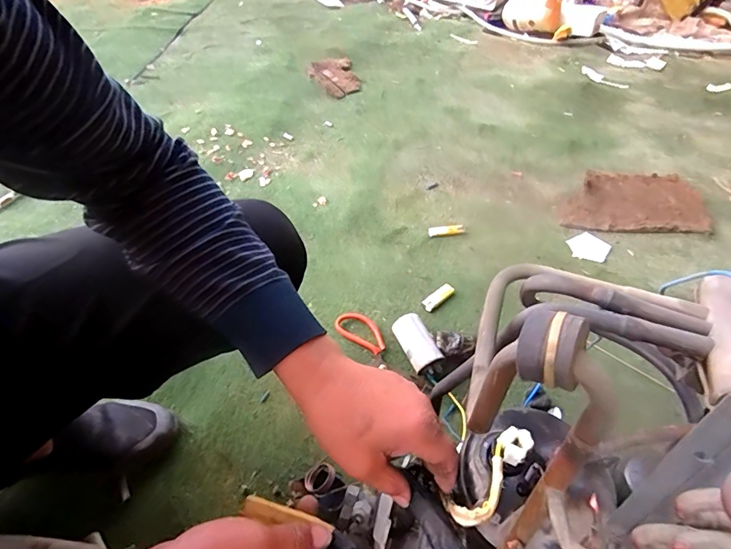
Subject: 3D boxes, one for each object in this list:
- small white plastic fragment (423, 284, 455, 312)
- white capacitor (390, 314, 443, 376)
[{"bbox_3d":[0.134,0.045,0.841,0.072,0.020,0.025,-31,54,-29],"label":"small white plastic fragment"},{"bbox_3d":[0.087,0.111,0.746,0.053,0.045,0.091,-19,49,-20],"label":"white capacitor"}]

